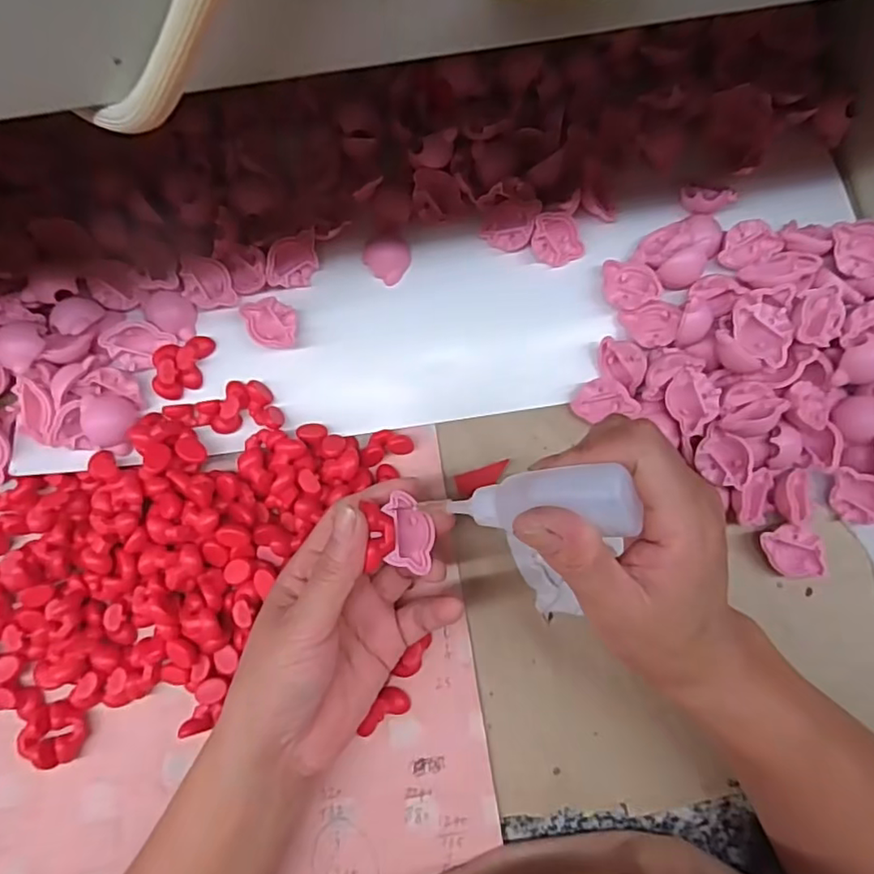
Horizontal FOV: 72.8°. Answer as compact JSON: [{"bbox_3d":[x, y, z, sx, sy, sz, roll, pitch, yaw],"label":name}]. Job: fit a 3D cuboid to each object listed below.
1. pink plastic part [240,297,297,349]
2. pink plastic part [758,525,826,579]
[{"bbox_3d":[-0.096,-0.065,0.351,0.028,0.016,0.030,-17,78,-3],"label":"pink plastic part"},{"bbox_3d":[0.198,0.064,0.332,0.029,0.016,0.029,0,77,1],"label":"pink plastic part"}]

